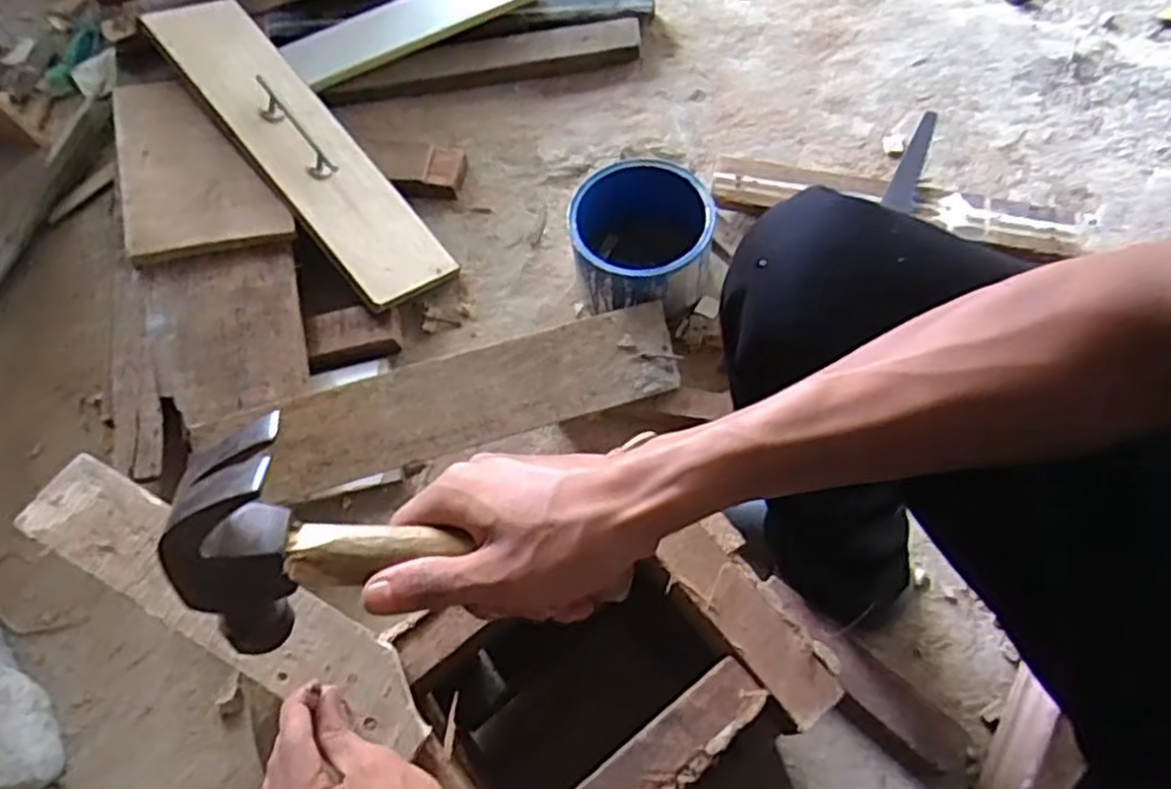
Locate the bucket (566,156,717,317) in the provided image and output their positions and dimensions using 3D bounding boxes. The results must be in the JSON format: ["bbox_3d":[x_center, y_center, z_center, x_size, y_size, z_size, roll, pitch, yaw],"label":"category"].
[{"bbox_3d":[0.063,-0.161,0.862,0.149,0.129,0.159,-2,66,5],"label":"bucket"}]

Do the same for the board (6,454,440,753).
[{"bbox_3d":[-0.218,0.127,0.466,0.284,0.015,0.056,28,71,8],"label":"board"}]

